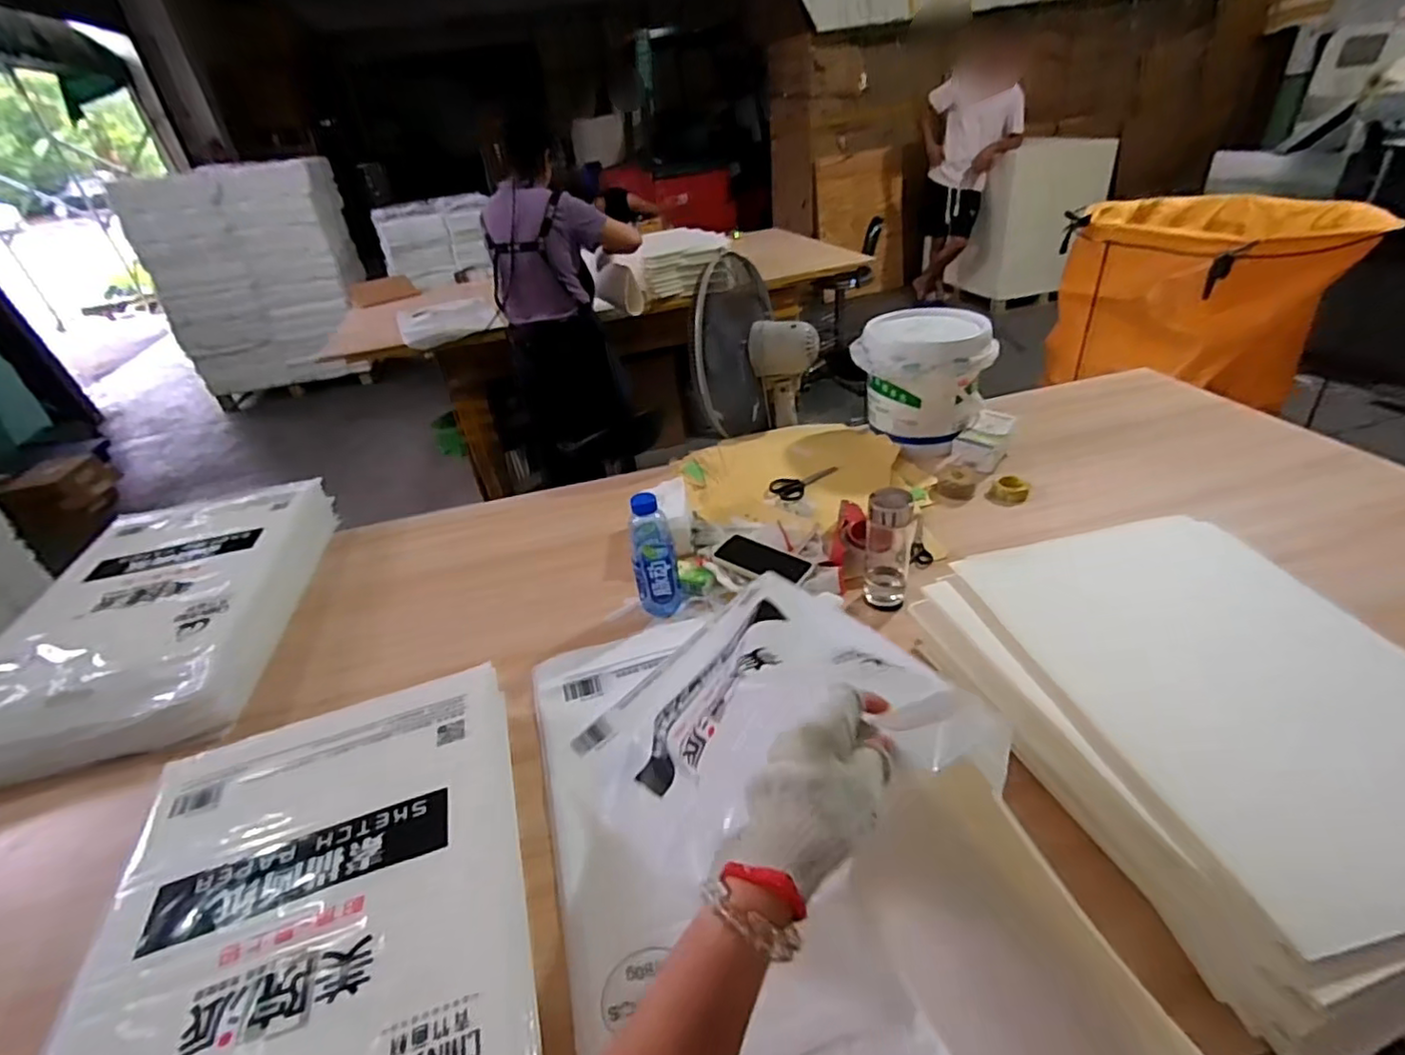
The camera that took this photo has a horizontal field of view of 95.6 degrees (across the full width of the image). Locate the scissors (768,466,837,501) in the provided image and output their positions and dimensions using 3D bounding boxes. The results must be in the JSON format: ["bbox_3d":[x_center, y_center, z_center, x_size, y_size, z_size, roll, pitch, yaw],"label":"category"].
[{"bbox_3d":[0.214,-0.094,1.250,0.168,0.016,0.065,-22,37,-22],"label":"scissors"}]

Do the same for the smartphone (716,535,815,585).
[{"bbox_3d":[0.097,0.057,1.065,0.160,0.012,0.074,21,43,34],"label":"smartphone"}]

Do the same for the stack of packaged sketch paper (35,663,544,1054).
[{"bbox_3d":[-0.361,0.412,0.571,0.391,0.095,0.594,-15,35,-14],"label":"stack of packaged sketch paper"}]

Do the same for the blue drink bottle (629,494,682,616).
[{"bbox_3d":[-0.075,0.042,0.985,0.066,0.182,0.064,-8,34,-3],"label":"blue drink bottle"}]

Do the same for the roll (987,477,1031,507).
[{"bbox_3d":[0.578,-0.069,1.204,0.070,0.043,0.066,11,38,23],"label":"roll"}]

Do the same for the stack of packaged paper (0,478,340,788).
[{"bbox_3d":[-0.881,0.126,1.046,0.399,0.096,0.619,-12,35,-10],"label":"stack of packaged paper"}]

